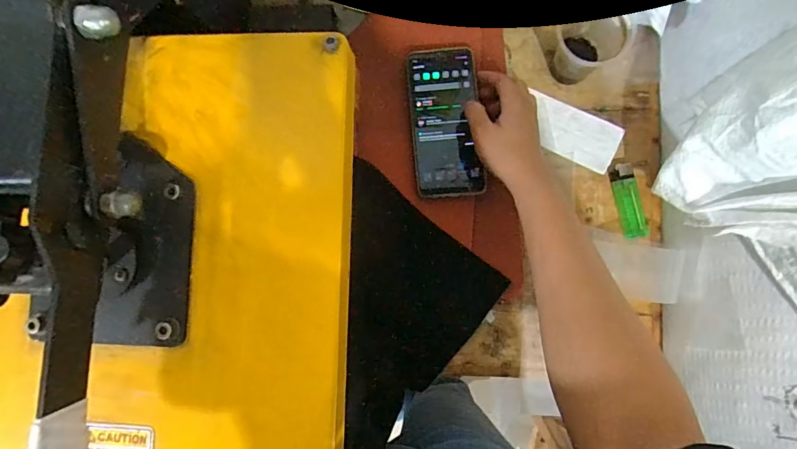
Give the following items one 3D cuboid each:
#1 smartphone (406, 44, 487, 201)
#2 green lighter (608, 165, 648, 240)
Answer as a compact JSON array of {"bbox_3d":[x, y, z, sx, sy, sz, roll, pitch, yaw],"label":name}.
[{"bbox_3d":[0.052,-0.112,0.485,0.073,0.010,0.160,-4,88,5],"label":"smartphone"},{"bbox_3d":[0.254,-0.026,0.487,0.025,0.008,0.082,-12,87,4],"label":"green lighter"}]

